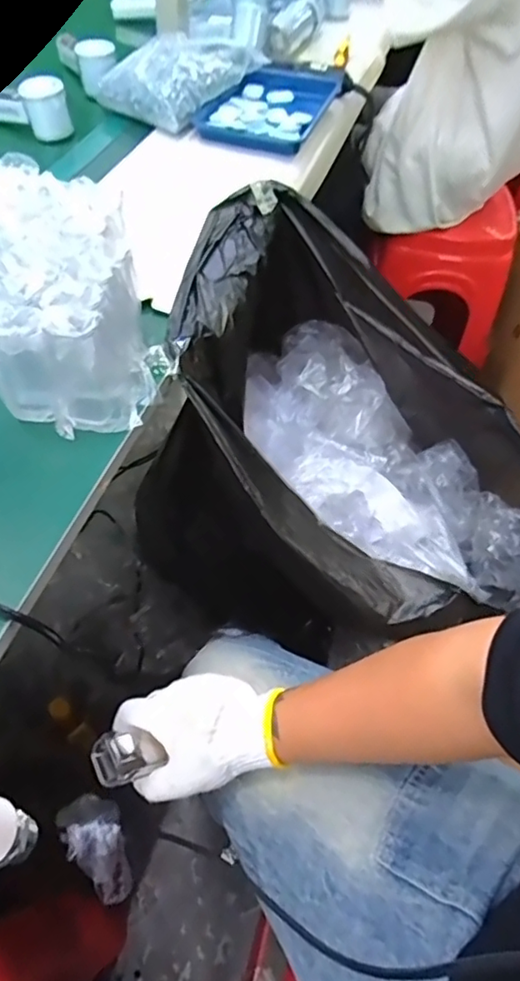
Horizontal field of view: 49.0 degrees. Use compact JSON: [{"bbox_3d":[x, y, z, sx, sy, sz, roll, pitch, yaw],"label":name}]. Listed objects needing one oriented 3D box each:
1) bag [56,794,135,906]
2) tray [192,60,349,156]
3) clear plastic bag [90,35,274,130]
[{"bbox_3d":[-0.159,0.349,0.565,0.054,0.047,0.109,-29,63,-21],"label":"bag"},{"bbox_3d":[0.016,-0.570,0.839,0.154,0.026,0.230,20,57,9],"label":"tray"},{"bbox_3d":[-0.112,-0.616,0.834,0.153,0.063,0.219,31,60,16],"label":"clear plastic bag"}]

